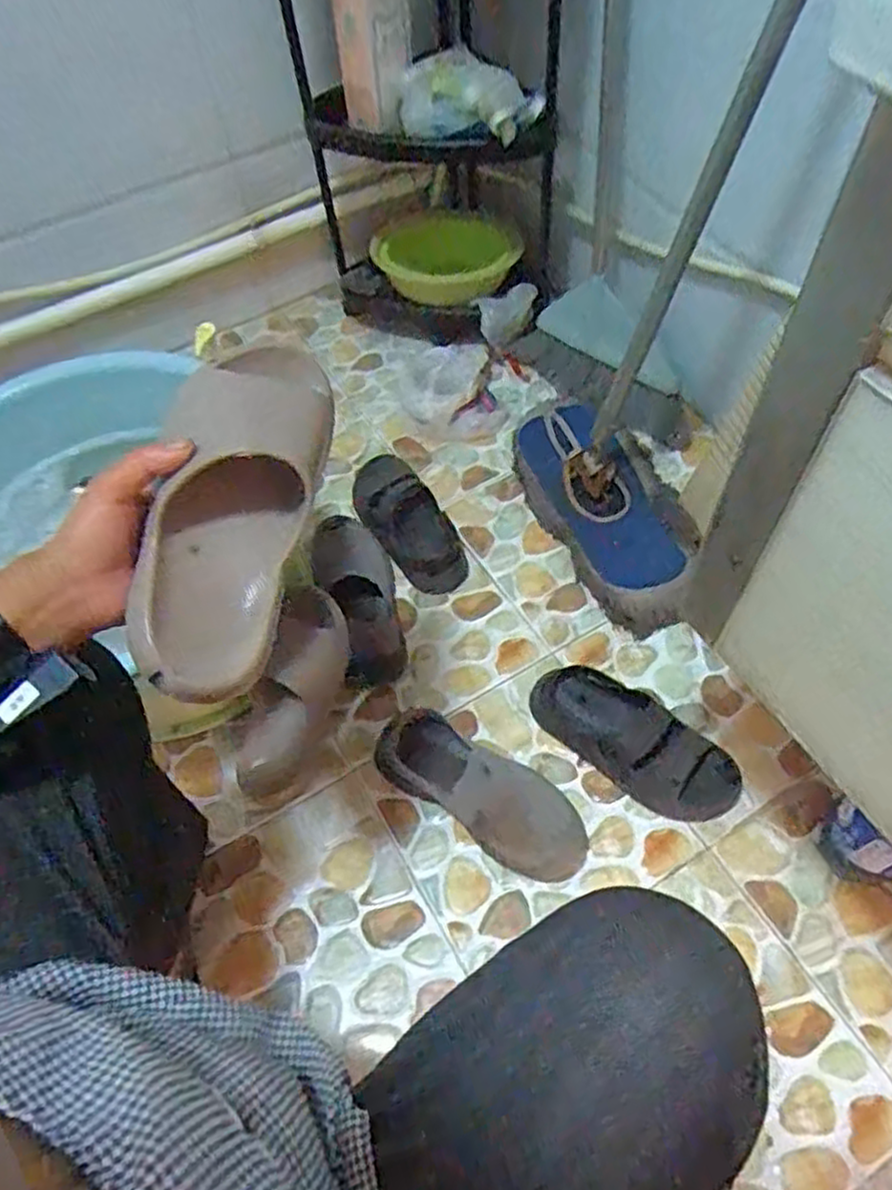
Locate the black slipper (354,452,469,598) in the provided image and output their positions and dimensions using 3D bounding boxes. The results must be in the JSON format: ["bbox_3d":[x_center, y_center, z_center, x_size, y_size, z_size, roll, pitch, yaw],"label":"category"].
[{"bbox_3d":[-0.063,-0.116,1.082,0.104,0.051,0.261,-27,60,-12],"label":"black slipper"}]

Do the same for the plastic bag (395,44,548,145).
[{"bbox_3d":[0.023,-0.650,1.003,0.197,0.099,0.073,11,59,10],"label":"plastic bag"}]

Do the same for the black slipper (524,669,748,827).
[{"bbox_3d":[0.217,0.171,0.890,0.253,0.058,0.091,35,67,23],"label":"black slipper"}]

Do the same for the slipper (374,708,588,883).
[{"bbox_3d":[0.039,0.228,0.884,0.271,0.065,0.094,31,65,21],"label":"slipper"}]

